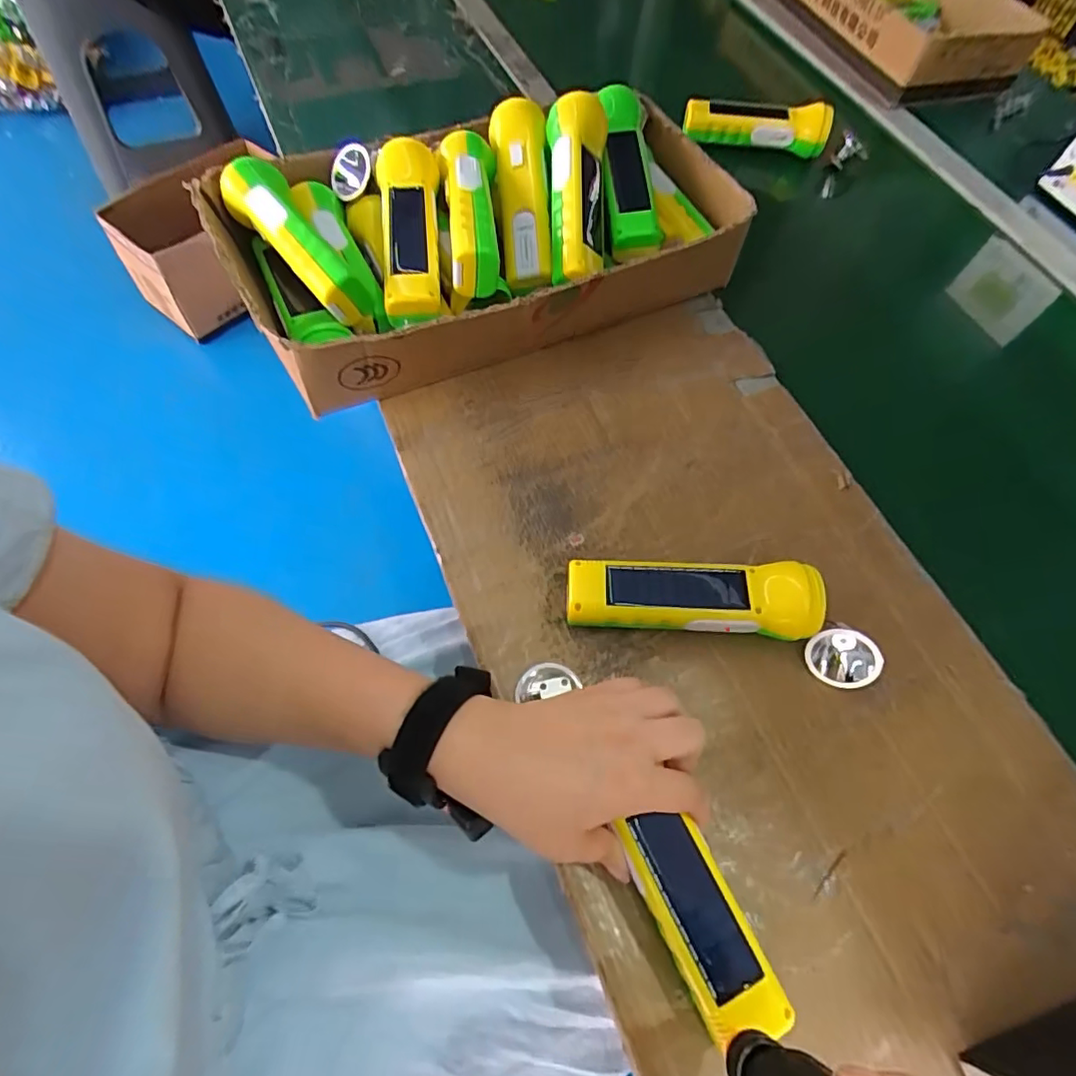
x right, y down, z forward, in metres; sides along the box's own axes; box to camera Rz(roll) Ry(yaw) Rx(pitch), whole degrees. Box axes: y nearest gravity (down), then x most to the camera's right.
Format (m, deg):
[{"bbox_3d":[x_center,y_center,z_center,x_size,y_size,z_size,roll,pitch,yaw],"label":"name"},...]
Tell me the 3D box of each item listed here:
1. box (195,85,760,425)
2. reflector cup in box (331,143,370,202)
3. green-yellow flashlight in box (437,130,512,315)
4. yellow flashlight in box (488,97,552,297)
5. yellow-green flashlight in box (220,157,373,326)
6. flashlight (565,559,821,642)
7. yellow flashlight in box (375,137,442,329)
[{"bbox_3d":[-0.037,-0.264,0.507,0.435,0.112,0.222,-20,66,-15],"label":"box"},{"bbox_3d":[-0.163,-0.320,0.506,0.029,0.044,0.023,29,23,-15],"label":"reflector cup in box"},{"bbox_3d":[-0.054,-0.265,0.478,0.047,0.057,0.171,-3,63,-7],"label":"green-yellow flashlight in box"},{"bbox_3d":[-0.015,-0.288,0.489,0.047,0.044,0.171,-2,75,-6],"label":"yellow flashlight in box"},{"bbox_3d":[-0.191,-0.231,0.448,0.049,0.046,0.163,-31,69,-19],"label":"yellow-green flashlight in box"},{"bbox_3d":[0.102,0.040,0.391,0.163,0.042,0.045,7,62,-2],"label":"flashlight"},{"bbox_3d":[-0.103,-0.248,0.465,0.051,0.053,0.179,-5,63,-8],"label":"yellow flashlight in box"}]

